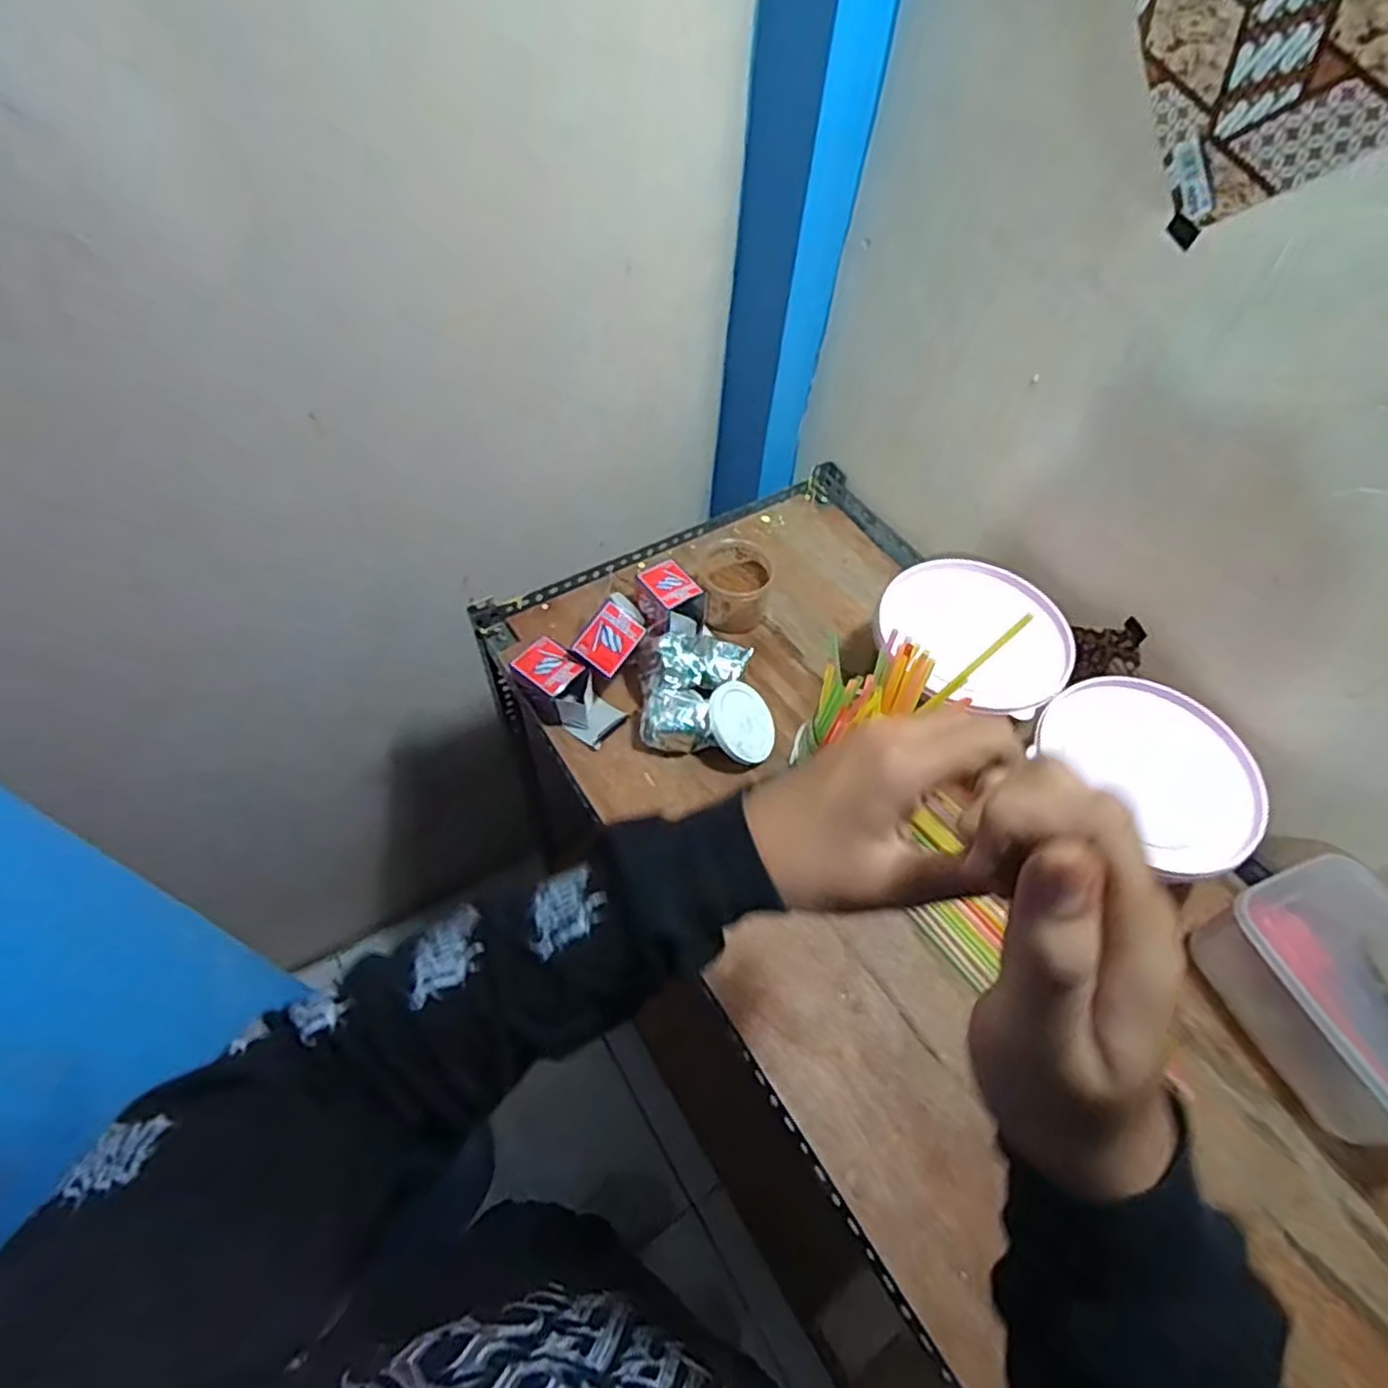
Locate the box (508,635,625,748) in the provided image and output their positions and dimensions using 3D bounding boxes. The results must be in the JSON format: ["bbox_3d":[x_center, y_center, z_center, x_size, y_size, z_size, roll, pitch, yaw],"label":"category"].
[{"bbox_3d":[-0.131,0.002,0.741,0.112,0.061,0.061,32,58,17],"label":"box"}]

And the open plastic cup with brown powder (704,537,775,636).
[{"bbox_3d":[0.053,-0.124,0.840,0.080,0.069,0.094,5,55,-1],"label":"open plastic cup with brown powder"}]

